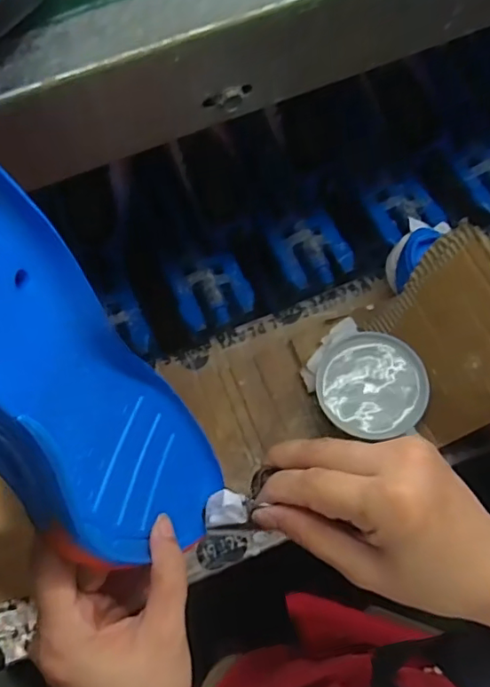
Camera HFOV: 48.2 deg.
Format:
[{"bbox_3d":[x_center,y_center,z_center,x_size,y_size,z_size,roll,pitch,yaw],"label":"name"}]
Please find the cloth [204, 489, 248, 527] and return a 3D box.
[{"bbox_3d":[-0.011,0.089,0.295,0.023,0.009,0.018,-7,74,0],"label":"cloth"}]

